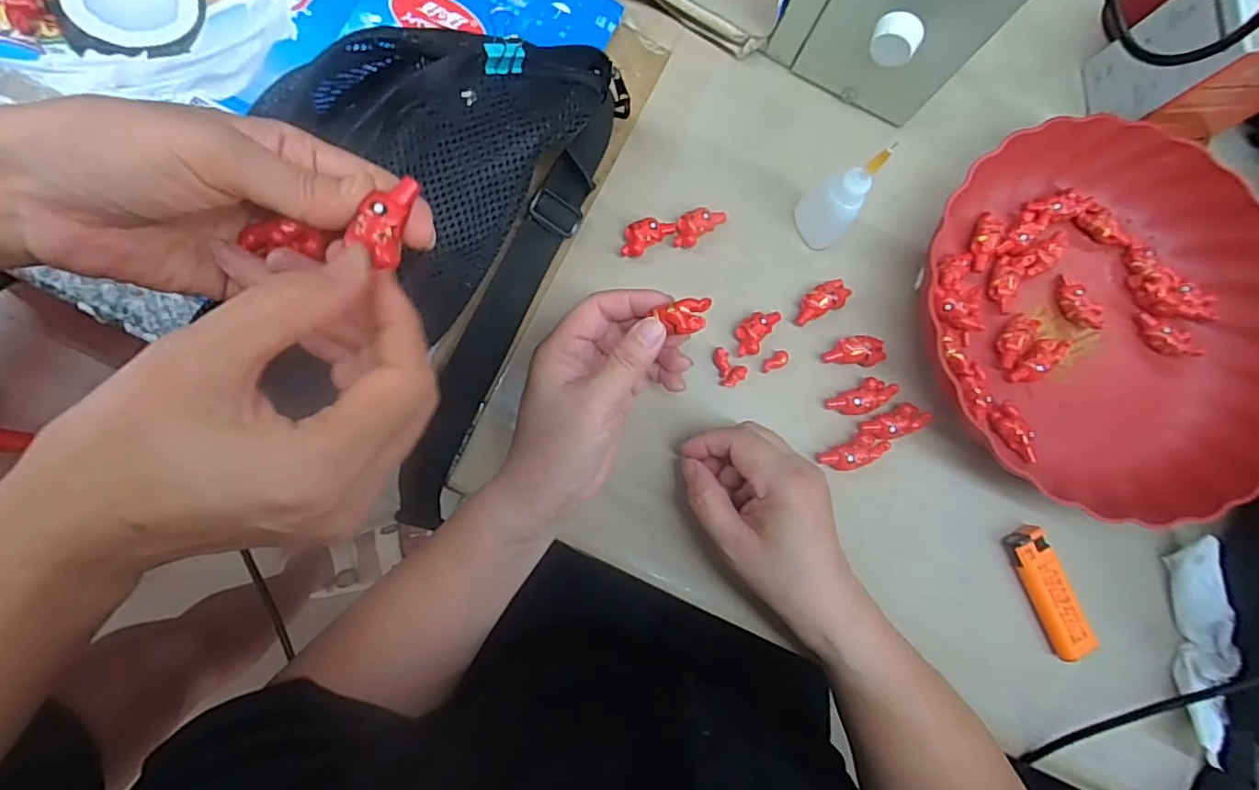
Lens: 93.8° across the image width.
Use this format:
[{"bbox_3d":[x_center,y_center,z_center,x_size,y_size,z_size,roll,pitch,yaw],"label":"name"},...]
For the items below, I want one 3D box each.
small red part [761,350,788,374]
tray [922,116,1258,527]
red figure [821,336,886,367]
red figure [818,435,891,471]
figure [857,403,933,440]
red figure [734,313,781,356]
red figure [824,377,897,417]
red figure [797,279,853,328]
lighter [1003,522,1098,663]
[{"bbox_3d":[0.089,-0.021,0.366,0.018,0.008,0.011,-20,87,-7],"label":"small red part"},{"bbox_3d":[0.295,-0.048,0.369,0.235,0.043,0.233,16,82,-3],"label":"tray"},{"bbox_3d":[0.142,-0.027,0.370,0.038,0.014,0.018,0,83,-5],"label":"red figure"},{"bbox_3d":[0.136,0.036,0.362,0.041,0.018,0.017,-24,85,-8],"label":"red figure"},{"bbox_3d":[0.167,0.018,0.371,0.041,0.013,0.017,-23,85,-7],"label":"figure"},{"bbox_3d":[0.077,-0.040,0.364,0.018,0.014,0.038,37,81,1],"label":"red figure"},{"bbox_3d":[0.144,0.002,0.364,0.042,0.009,0.019,-19,87,5],"label":"red figure"},{"bbox_3d":[0.122,-0.060,0.372,0.039,0.012,0.018,-24,85,-8],"label":"red figure"},{"bbox_3d":[0.260,0.123,0.365,0.022,0.017,0.082,-25,85,-8],"label":"lighter"}]

